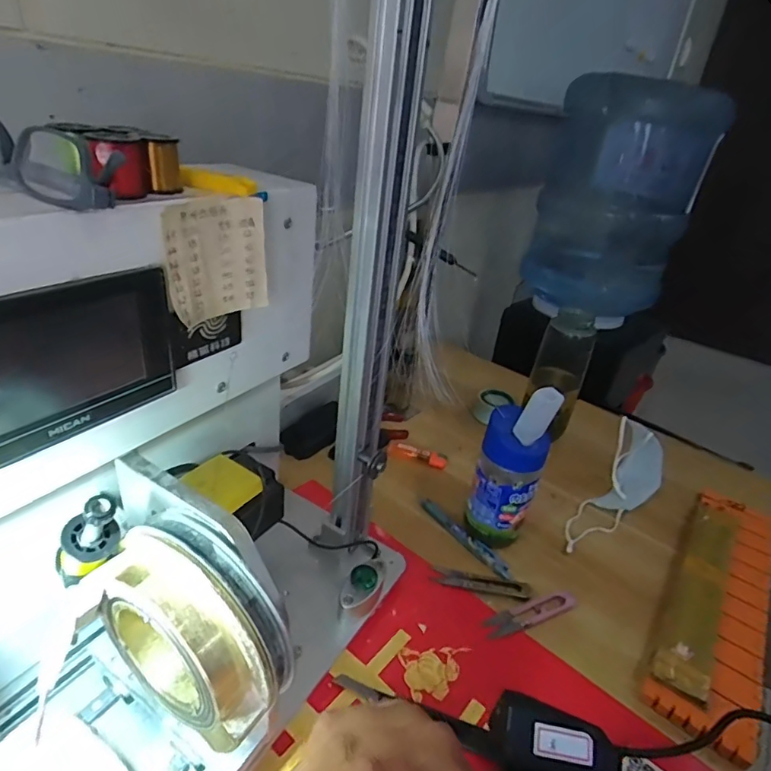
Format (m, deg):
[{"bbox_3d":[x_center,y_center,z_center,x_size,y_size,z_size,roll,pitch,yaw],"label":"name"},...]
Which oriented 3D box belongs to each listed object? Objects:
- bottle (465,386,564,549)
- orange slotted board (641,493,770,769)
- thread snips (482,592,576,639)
[{"bbox_3d":[0.131,0.085,0.526,0.066,0.193,0.054,15,31,14],"label":"bottle"},{"bbox_3d":[0.354,0.212,0.524,0.087,0.020,0.343,26,35,30],"label":"orange slotted board"},{"bbox_3d":[0.140,0.220,0.481,0.100,0.004,0.023,-7,32,-22],"label":"thread snips"}]

